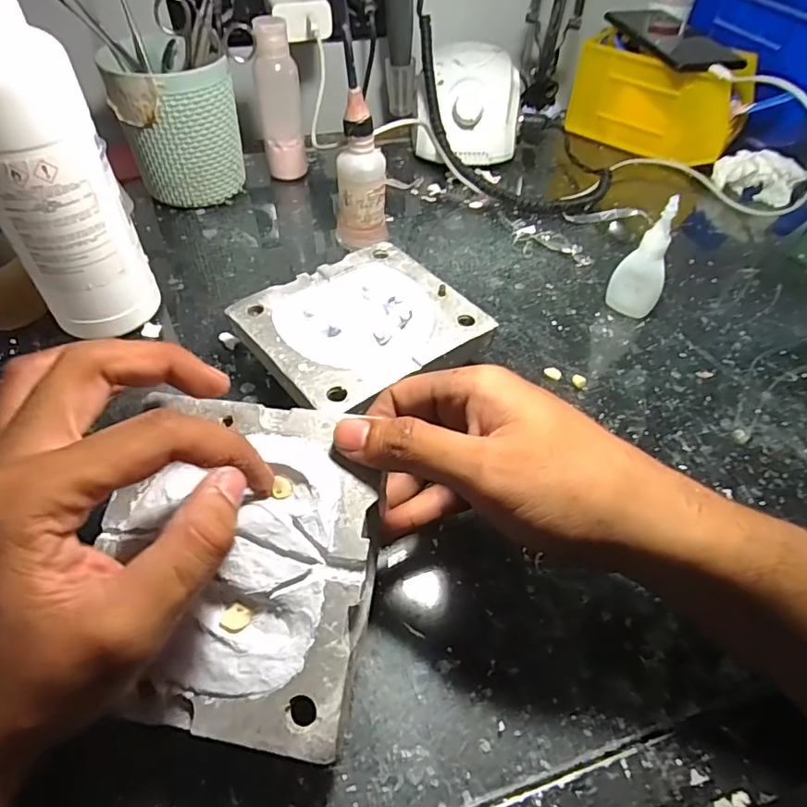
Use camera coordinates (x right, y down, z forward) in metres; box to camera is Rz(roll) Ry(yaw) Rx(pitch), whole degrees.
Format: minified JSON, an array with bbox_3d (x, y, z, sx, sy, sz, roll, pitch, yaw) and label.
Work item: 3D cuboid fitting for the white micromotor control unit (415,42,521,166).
[{"bbox_3d":[0.064,-0.303,0.540,0.106,0.079,0.124,5,50,1],"label":"white micromotor control unit"}]

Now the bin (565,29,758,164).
[{"bbox_3d":[0.270,-0.324,0.561,0.168,0.084,0.078,29,55,19],"label":"bin"}]

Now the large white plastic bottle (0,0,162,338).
[{"bbox_3d":[-0.199,-0.118,0.297,0.054,0.190,0.058,1,50,-2],"label":"large white plastic bottle"}]

